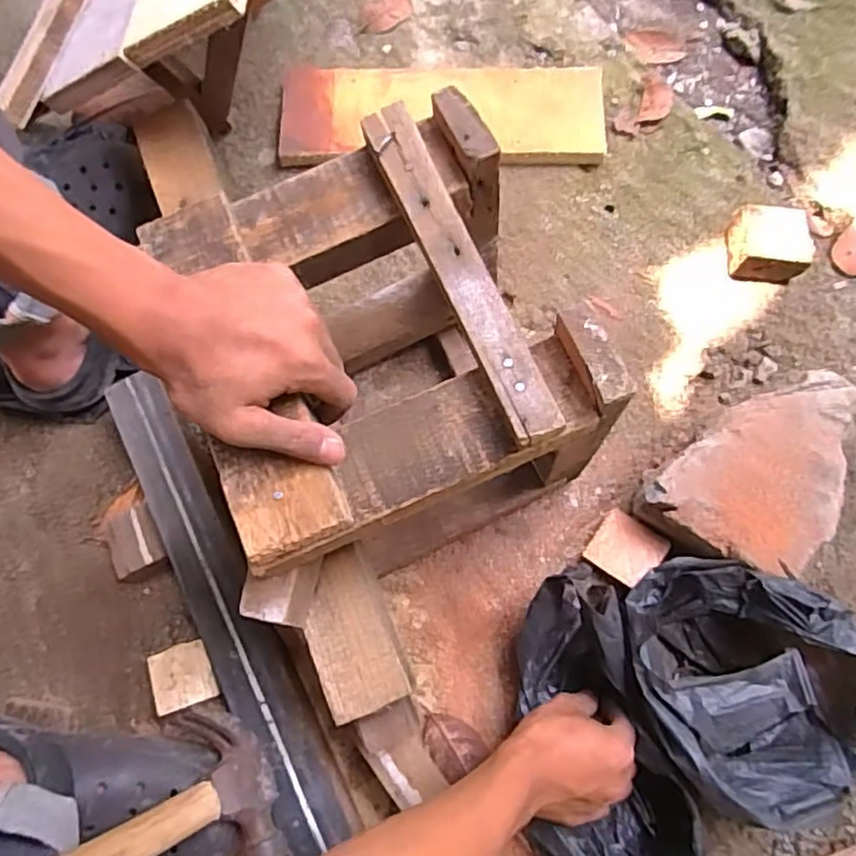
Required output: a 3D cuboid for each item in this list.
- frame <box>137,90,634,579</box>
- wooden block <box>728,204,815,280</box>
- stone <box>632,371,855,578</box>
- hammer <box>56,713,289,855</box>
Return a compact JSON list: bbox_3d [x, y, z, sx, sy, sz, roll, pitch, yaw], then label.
[{"bbox_3d":[-0.034,-0.042,0.473,0.226,0.223,0.235,-23,76,-6],"label":"frame"},{"bbox_3d":[0.346,-0.187,0.654,0.075,0.048,0.068,6,75,2],"label":"wooden block"},{"bbox_3d":[0.298,0.047,0.577,0.208,0.080,0.129,-34,76,-7],"label":"stone"},{"bbox_3d":[-0.195,0.273,0.428,0.032,0.212,0.113,-31,73,34],"label":"hammer"}]

